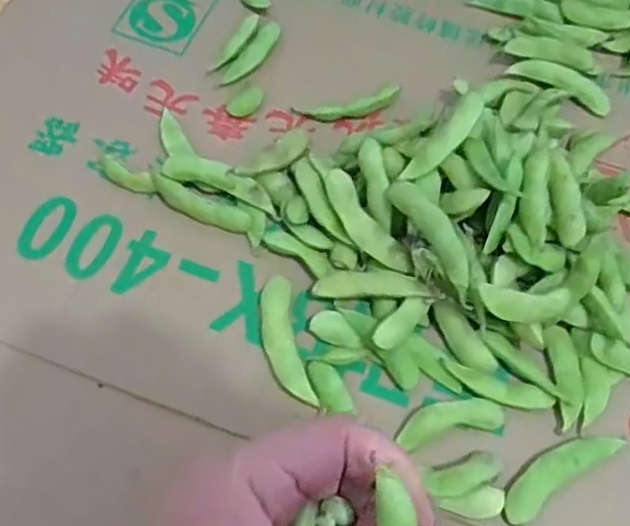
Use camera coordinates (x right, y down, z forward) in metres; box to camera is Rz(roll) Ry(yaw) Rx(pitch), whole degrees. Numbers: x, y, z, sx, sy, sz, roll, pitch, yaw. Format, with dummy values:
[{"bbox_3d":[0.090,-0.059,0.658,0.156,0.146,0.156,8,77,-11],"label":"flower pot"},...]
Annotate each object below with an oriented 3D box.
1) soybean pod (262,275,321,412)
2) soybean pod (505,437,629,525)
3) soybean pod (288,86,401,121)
[{"bbox_3d":[-0.013,0.033,0.299,0.016,0.006,0.060,-9,63,-8],"label":"soybean pod"},{"bbox_3d":[0.099,0.083,0.282,0.059,0.005,0.016,-30,68,-17],"label":"soybean pod"},{"bbox_3d":[0.018,-0.081,0.361,0.054,0.010,0.010,-11,64,-9],"label":"soybean pod"}]

